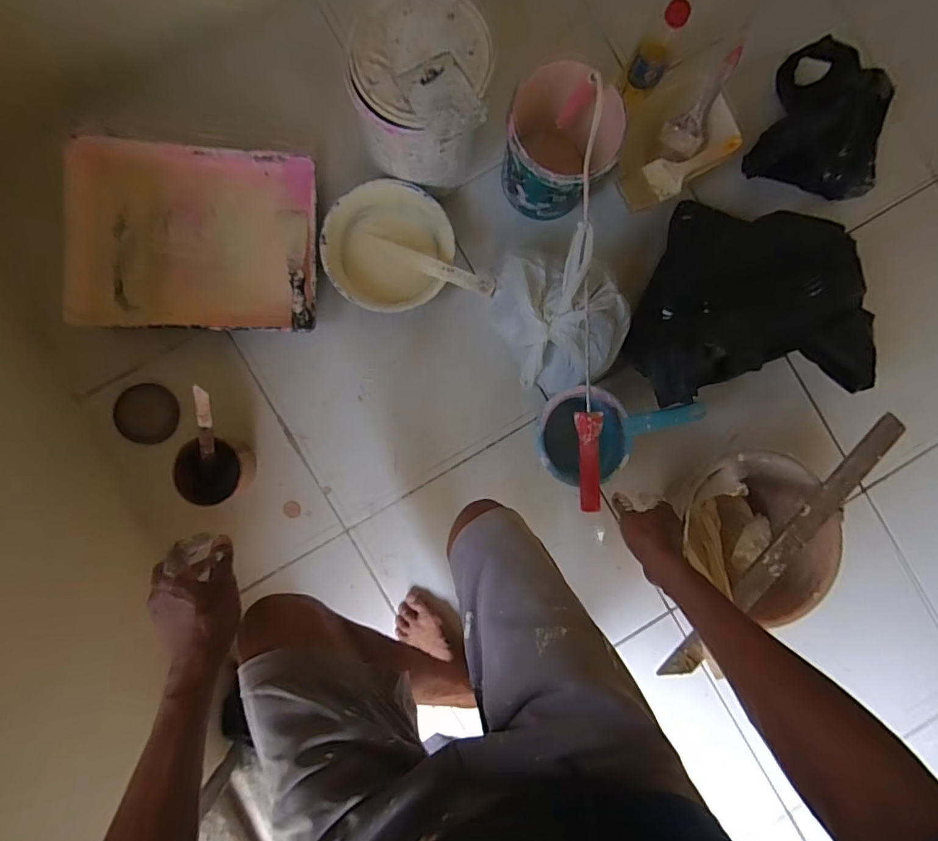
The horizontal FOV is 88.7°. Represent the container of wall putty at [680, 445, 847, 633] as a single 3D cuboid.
[{"bbox_3d":[0.419,0.169,0.724,0.207,0.137,0.257,-24,91,-3],"label":"container of wall putty"}]

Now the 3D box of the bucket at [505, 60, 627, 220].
[{"bbox_3d":[0.136,-0.424,0.743,0.161,0.162,0.181,19,89,-3],"label":"bucket"}]

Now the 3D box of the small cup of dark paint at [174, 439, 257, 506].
[{"bbox_3d":[-0.394,0.078,0.756,0.111,0.077,0.101,-13,92,-12],"label":"small cup of dark paint"}]

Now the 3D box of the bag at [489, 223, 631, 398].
[{"bbox_3d":[0.138,-0.162,0.720,0.174,0.126,0.220,-29,91,-3],"label":"bag"}]

